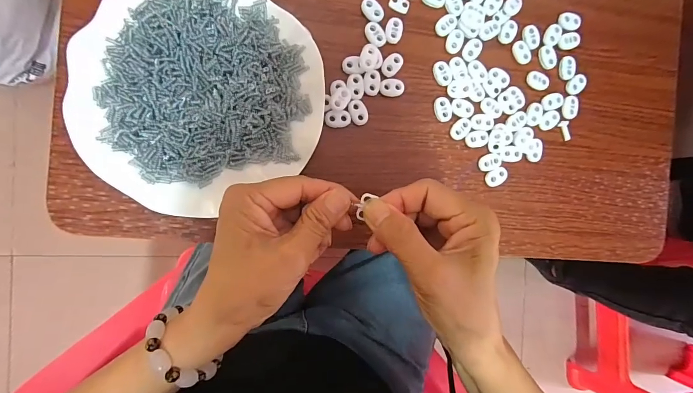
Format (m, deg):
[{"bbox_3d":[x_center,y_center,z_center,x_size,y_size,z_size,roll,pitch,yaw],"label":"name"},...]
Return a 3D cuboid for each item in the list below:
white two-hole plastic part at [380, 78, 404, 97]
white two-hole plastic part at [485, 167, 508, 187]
[{"bbox_3d":[0.042,-0.099,0.317,0.022,0.004,0.016,-4,94,-9],"label":"white two-hole plastic part"},{"bbox_3d":[0.144,-0.019,0.335,0.022,0.008,0.014,-31,97,-6],"label":"white two-hole plastic part"}]

